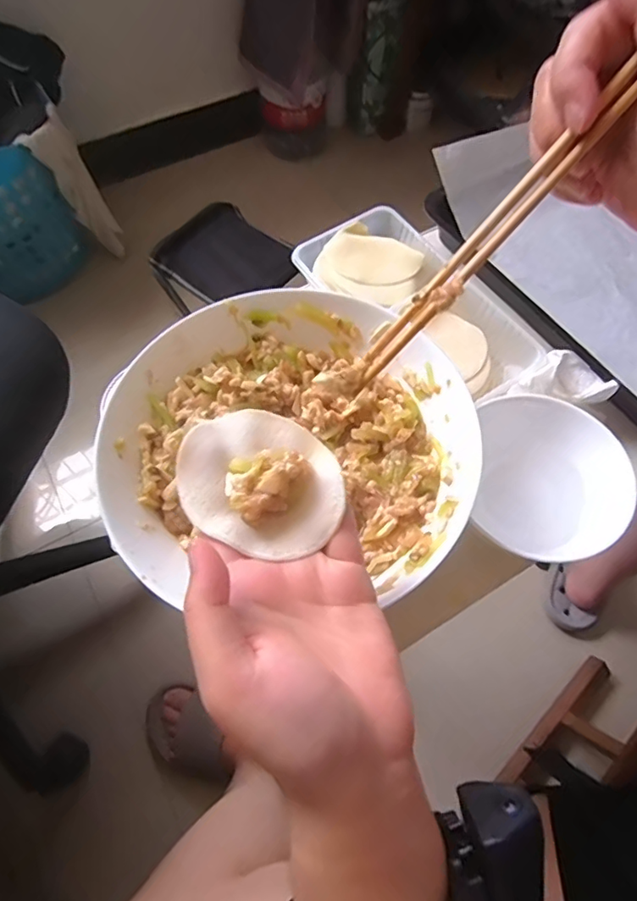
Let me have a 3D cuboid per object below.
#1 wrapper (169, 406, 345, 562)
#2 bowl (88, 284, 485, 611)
[{"bbox_3d":[-0.026,0.013,0.250,0.076,0.016,0.065,24,65,12],"label":"wrapper"},{"bbox_3d":[-0.018,-0.006,0.343,0.218,0.058,0.197,3,63,2],"label":"bowl"}]

